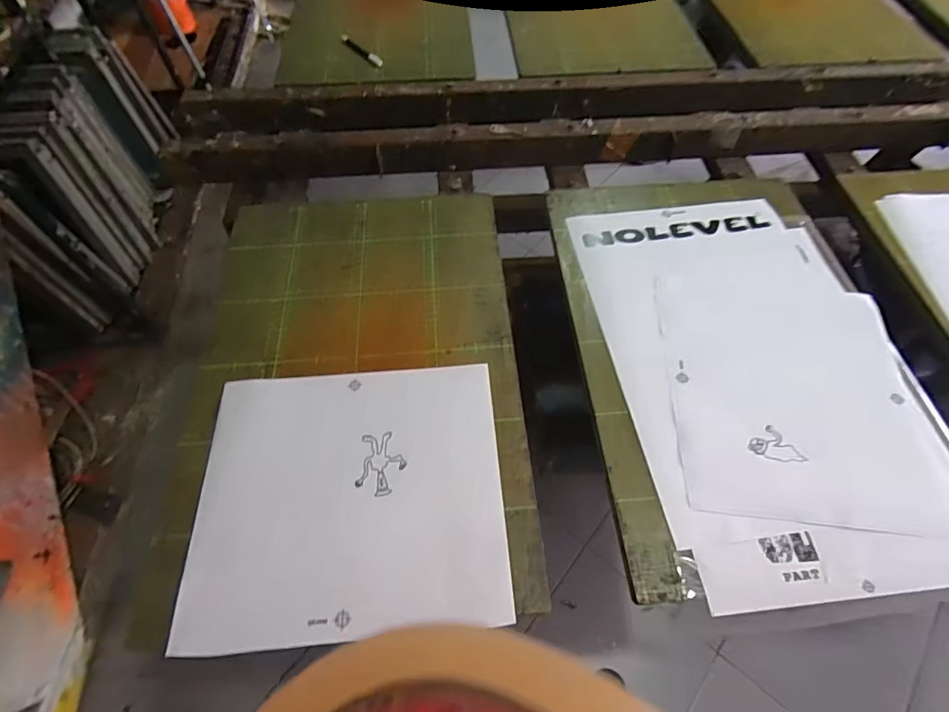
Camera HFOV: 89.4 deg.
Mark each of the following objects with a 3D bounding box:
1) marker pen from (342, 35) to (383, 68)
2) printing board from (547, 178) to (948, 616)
[{"bbox_3d":[-0.231,-0.620,0.969,0.021,0.012,0.145,-37,64,-21],"label":"marker pen"},{"bbox_3d":[0.332,-0.017,0.614,0.391,0.024,0.584,-4,58,-2],"label":"printing board"}]

